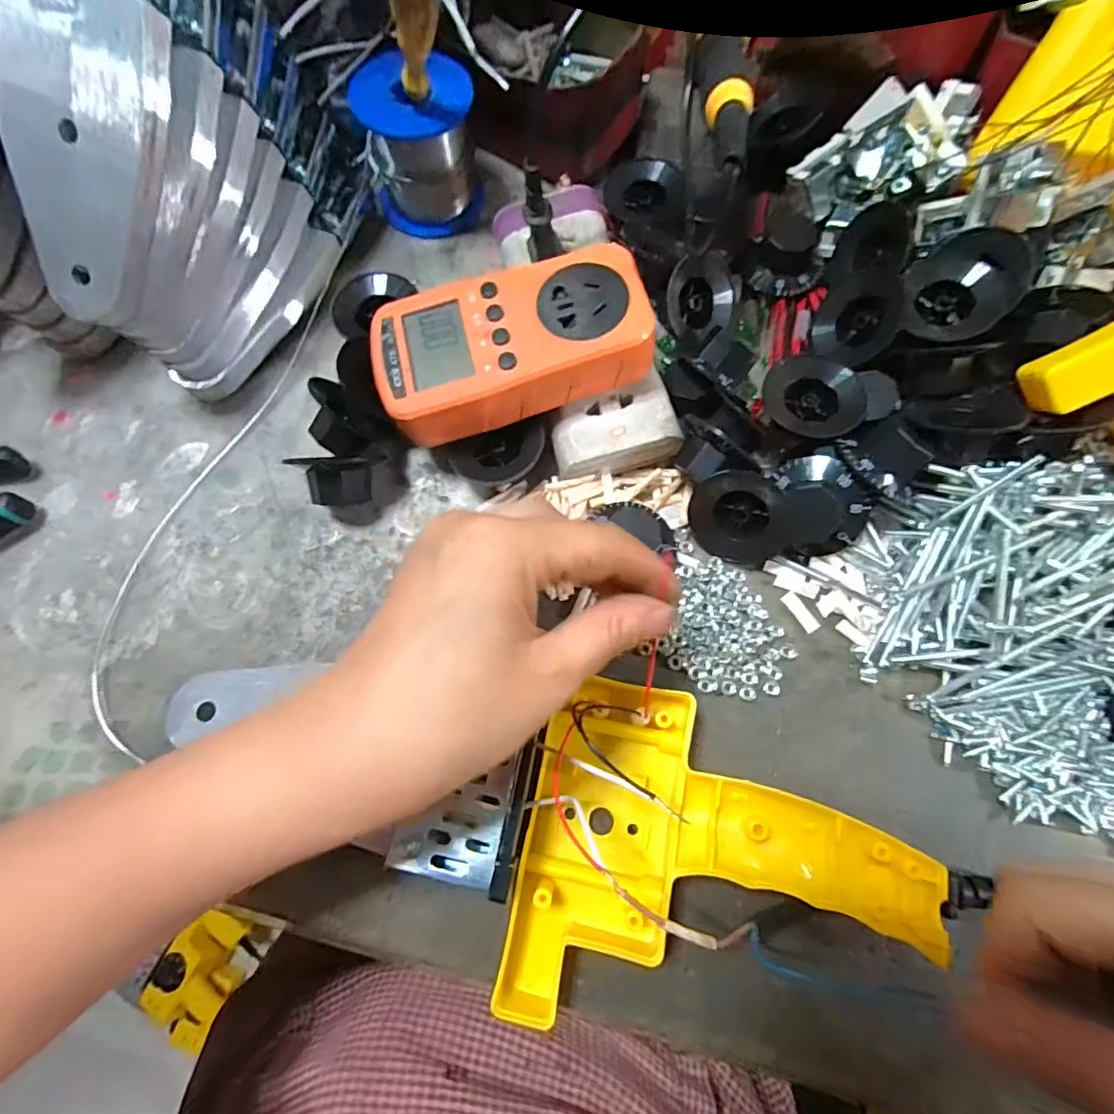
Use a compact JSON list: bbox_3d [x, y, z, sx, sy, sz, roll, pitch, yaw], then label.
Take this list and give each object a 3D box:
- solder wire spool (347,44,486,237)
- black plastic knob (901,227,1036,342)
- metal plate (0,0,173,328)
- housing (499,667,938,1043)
[{"bbox_3d":[-0.079,-0.240,0.317,0.063,0.069,0.059,0,72,0],"label":"solder wire spool"},{"bbox_3d":[0.205,-0.136,0.273,0.061,0.019,0.048,-42,67,3],"label":"black plastic knob"},{"bbox_3d":[-0.198,-0.161,0.219,0.068,0.009,0.117,14,107,-3],"label":"metal plate"},{"bbox_3d":[0.062,0.122,0.214,0.149,0.035,0.123,11,72,3],"label":"housing"}]

